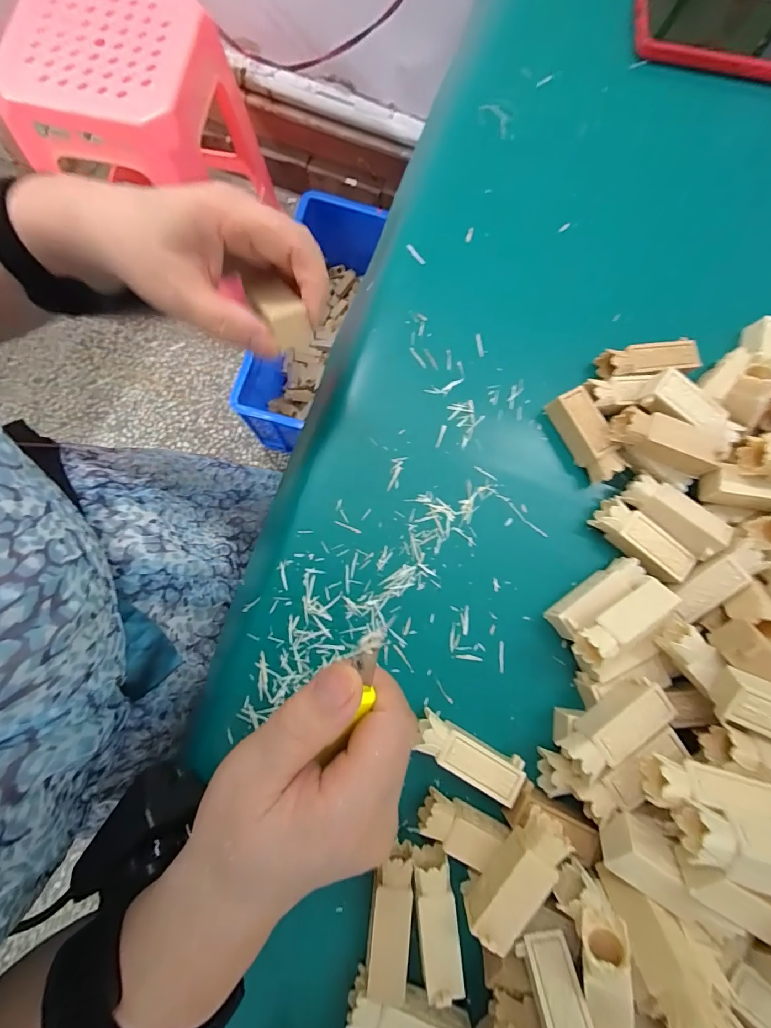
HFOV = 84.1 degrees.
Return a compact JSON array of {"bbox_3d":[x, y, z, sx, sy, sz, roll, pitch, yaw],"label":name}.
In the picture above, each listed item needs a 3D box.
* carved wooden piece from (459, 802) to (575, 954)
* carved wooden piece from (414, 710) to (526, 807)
[{"bbox_3d":[0.065,0.179,0.211,0.022,0.024,0.062,39,79,4],"label":"carved wooden piece"},{"bbox_3d":[0.046,0.136,0.239,0.062,0.020,0.023,27,79,1],"label":"carved wooden piece"}]

